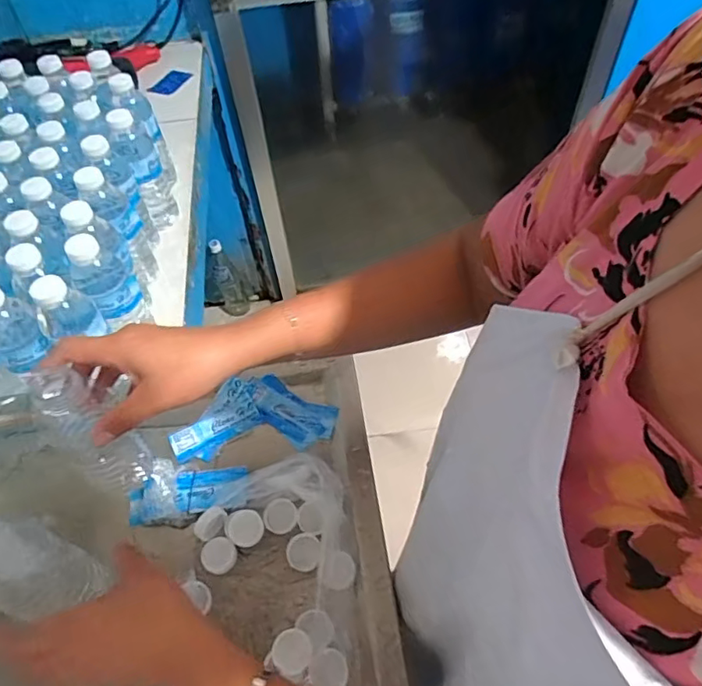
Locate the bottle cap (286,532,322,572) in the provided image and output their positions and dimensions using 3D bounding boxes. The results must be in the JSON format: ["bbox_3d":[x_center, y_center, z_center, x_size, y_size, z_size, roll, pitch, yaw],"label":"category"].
[{"bbox_3d":[-0.043,0.191,0.496,0.030,0.009,0.031,-2,54,2],"label":"bottle cap"}]

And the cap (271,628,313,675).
[{"bbox_3d":[-0.047,0.248,0.435,0.031,0.010,0.030,-2,54,2],"label":"cap"}]

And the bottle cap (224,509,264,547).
[{"bbox_3d":[-0.100,0.169,0.499,0.037,0.013,0.031,27,60,21],"label":"bottle cap"}]

